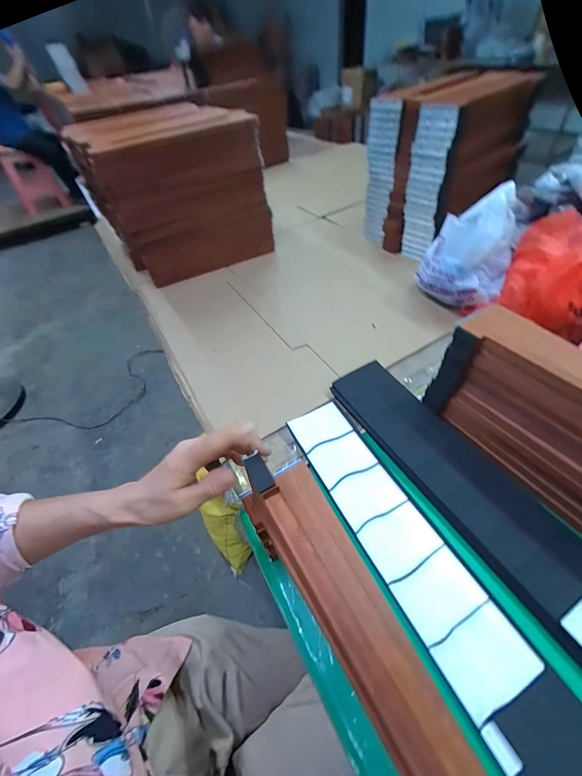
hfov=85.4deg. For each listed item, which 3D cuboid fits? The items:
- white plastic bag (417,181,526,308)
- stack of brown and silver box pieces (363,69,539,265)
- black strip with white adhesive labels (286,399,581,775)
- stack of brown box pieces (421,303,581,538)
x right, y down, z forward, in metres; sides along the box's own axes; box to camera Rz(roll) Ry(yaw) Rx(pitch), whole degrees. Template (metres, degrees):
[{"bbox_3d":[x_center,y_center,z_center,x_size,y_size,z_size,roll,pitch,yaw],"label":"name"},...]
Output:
[{"bbox_3d":[0.350,-0.273,0.623,0.161,0.172,0.157,22,55,24],"label":"white plastic bag"},{"bbox_3d":[0.389,-0.566,0.815,0.353,0.295,0.232,-34,54,-20],"label":"stack of brown and silver box pieces"},{"bbox_3d":[0.180,0.248,0.334,0.096,0.012,0.629,-23,50,-15],"label":"black strip with white adhesive labels"},{"bbox_3d":[0.326,0.058,0.355,0.073,0.170,0.337,-26,50,-17],"label":"stack of brown box pieces"}]

